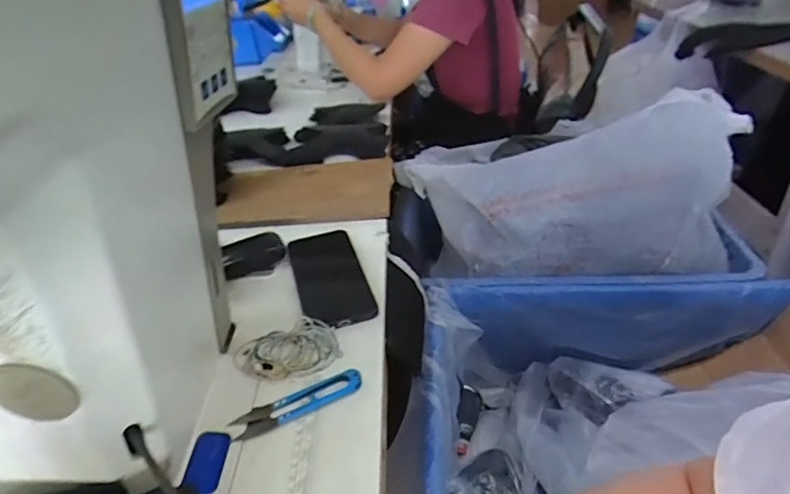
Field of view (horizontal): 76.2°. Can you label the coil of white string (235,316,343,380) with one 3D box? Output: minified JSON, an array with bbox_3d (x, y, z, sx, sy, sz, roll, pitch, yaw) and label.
[{"bbox_3d":[-0.103,0.100,0.484,0.091,0.013,0.063,-19,38,-19],"label":"coil of white string"}]

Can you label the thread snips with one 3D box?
[{"bbox_3d":[-0.084,0.135,0.436,0.112,0.008,0.029,-16,37,-15],"label":"thread snips"}]

